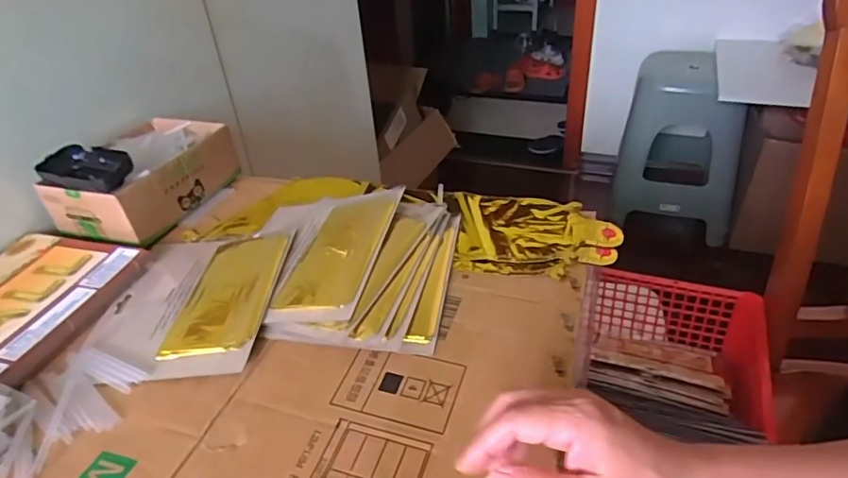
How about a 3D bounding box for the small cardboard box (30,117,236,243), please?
[{"bbox_3d":[-0.330,-0.073,0.654,0.134,0.070,0.186,11,39,22],"label":"small cardboard box"}]

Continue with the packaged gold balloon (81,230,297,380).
[{"bbox_3d":[-0.215,0.050,0.513,0.160,0.016,0.188,0,36,7],"label":"packaged gold balloon"}]

